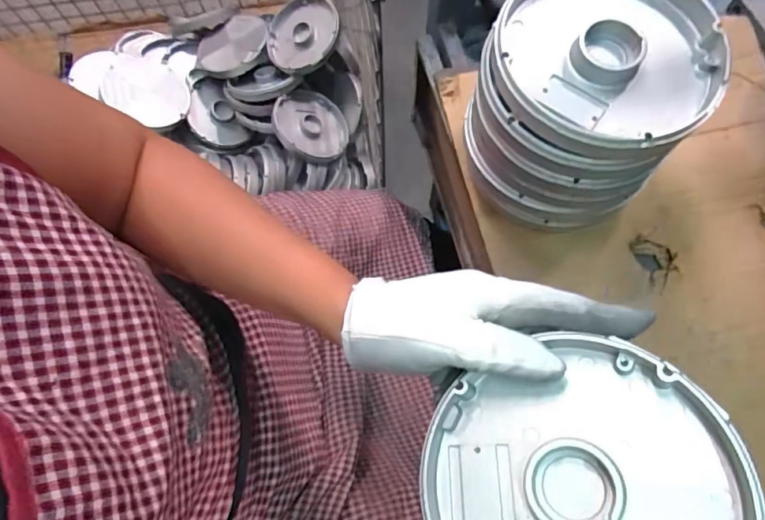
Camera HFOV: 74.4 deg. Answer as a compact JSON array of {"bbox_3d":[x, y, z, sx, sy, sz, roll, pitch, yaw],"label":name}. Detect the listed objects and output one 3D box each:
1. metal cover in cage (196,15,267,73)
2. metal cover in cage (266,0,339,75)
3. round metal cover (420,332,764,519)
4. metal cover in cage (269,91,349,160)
[{"bbox_3d":[-0.275,-0.393,0.915,0.136,0.019,0.123,-40,60,-2],"label":"metal cover in cage"},{"bbox_3d":[-0.137,-0.392,0.875,0.136,0.021,0.140,3,86,24],"label":"metal cover in cage"},{"bbox_3d":[0.087,0.109,0.231,0.134,0.017,0.130,-9,66,20],"label":"round metal cover"},{"bbox_3d":[-0.129,-0.243,0.904,0.137,0.022,0.130,22,64,-19],"label":"metal cover in cage"}]

